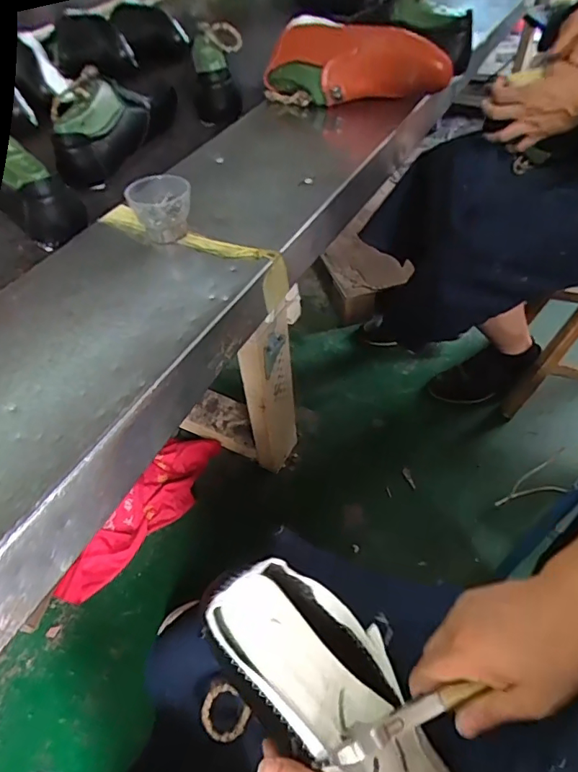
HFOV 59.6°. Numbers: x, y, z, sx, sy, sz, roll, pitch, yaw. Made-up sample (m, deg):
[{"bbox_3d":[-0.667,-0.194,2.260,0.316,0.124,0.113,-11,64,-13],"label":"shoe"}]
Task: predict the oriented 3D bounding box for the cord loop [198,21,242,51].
[{"bbox_3d":[-0.105,-0.542,0.783,0.098,0.038,0.019,32,59,27],"label":"cord loop"}]

